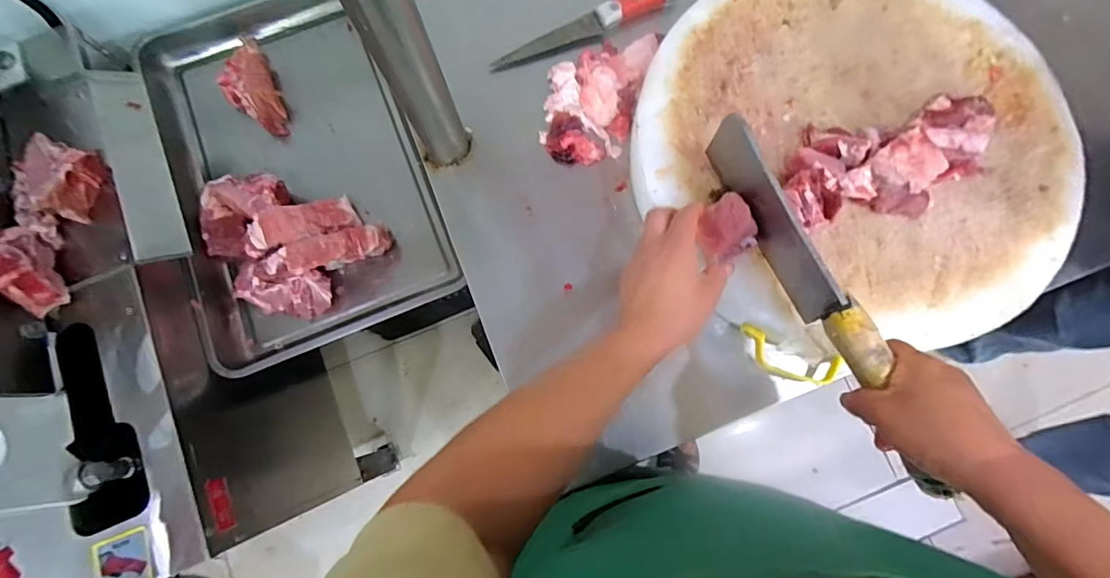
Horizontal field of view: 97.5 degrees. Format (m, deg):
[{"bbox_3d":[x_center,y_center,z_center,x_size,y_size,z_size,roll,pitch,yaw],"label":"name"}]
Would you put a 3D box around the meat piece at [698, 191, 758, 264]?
[{"bbox_3d":[0.172,-0.063,0.474,0.045,0.030,0.054,-31,82,31],"label":"meat piece"}]

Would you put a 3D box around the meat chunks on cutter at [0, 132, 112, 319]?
[{"bbox_3d":[-0.623,-0.082,0.583,0.096,0.071,0.210,-3,79,-1],"label":"meat chunks on cutter"}]

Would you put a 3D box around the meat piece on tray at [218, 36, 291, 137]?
[{"bbox_3d":[-0.497,-0.325,0.797,0.080,0.036,0.167,-24,93,-5],"label":"meat piece on tray"}]

